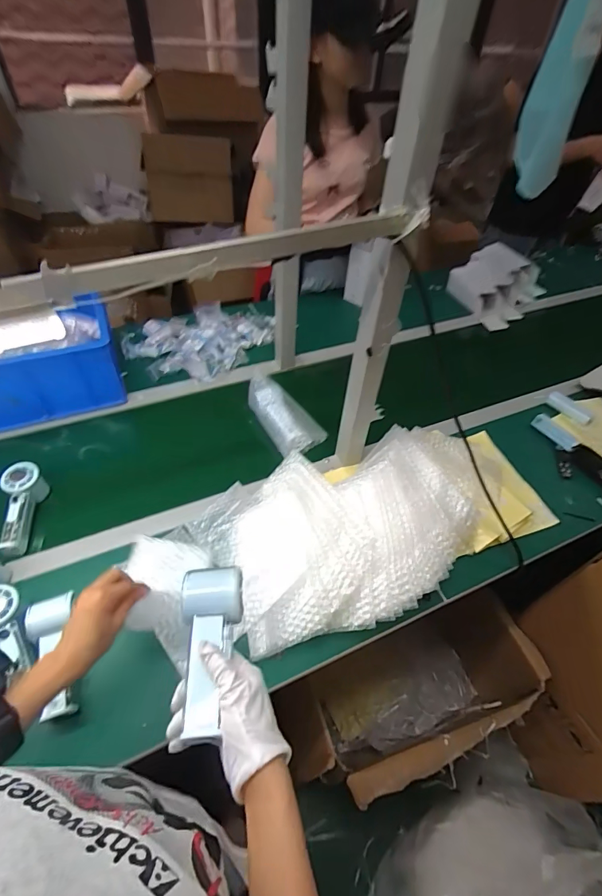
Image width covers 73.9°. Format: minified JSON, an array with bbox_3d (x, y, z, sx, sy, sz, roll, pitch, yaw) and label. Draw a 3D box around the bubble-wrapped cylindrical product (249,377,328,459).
[{"bbox_3d":[-0.041,-0.065,0.861,0.096,0.059,0.187,-34,74,-28],"label":"bubble-wrapped cylindrical product"}]

